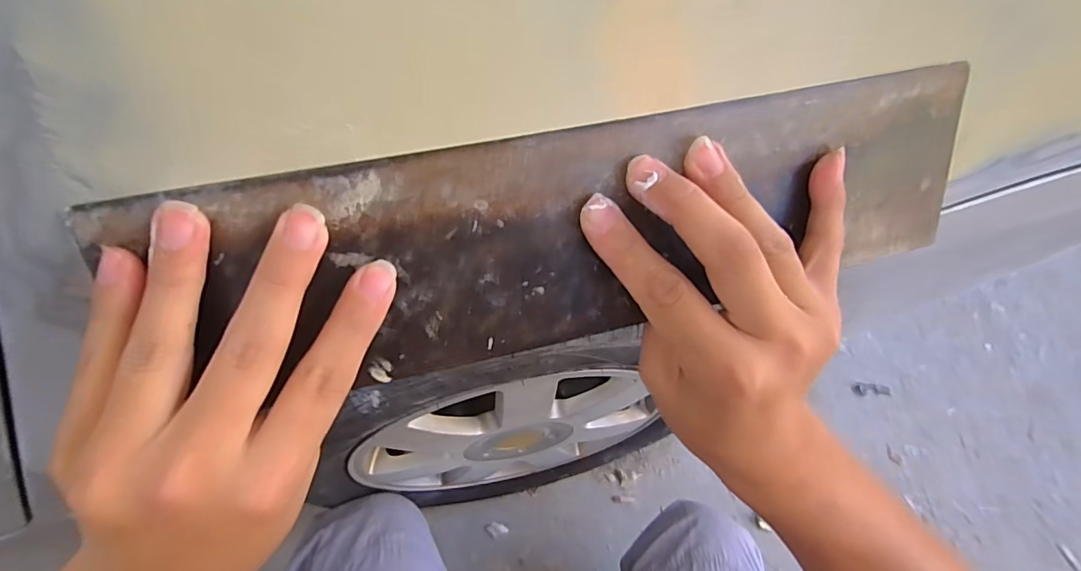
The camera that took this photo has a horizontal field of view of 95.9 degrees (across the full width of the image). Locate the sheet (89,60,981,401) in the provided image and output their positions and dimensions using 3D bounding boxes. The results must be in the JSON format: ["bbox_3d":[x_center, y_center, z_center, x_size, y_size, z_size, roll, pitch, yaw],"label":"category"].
[{"bbox_3d":[0.030,-0.025,0.207,0.347,0.090,0.010,-13,23,-10],"label":"sheet"}]

